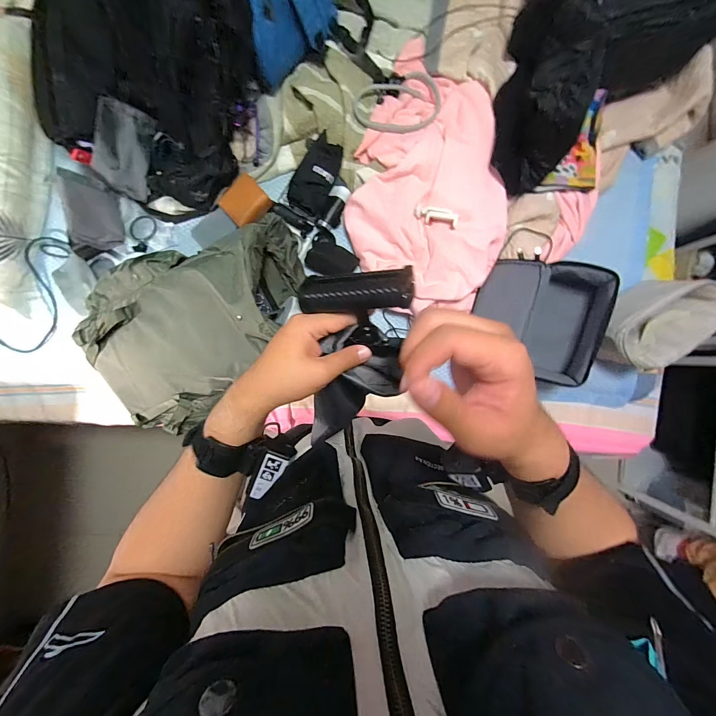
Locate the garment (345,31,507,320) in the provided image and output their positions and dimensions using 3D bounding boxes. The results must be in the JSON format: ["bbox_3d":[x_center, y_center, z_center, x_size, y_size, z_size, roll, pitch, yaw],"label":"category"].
[{"bbox_3d":[0.153,-0.435,0.789,0.360,0.092,0.619,-3,90,-2],"label":"garment"}]

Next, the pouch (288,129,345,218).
[{"bbox_3d":[-0.106,-0.456,0.830,0.103,0.035,0.178,28,89,-1],"label":"pouch"}]

